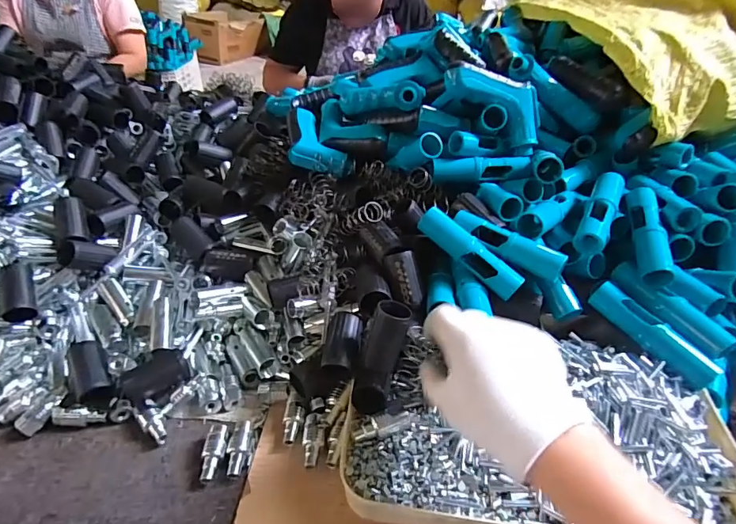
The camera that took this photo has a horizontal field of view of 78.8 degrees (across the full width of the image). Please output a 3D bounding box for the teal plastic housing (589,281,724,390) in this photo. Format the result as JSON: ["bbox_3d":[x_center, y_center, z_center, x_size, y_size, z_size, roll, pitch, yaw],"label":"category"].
[{"bbox_3d":[0.272,0.066,0.428,0.025,0.025,0.119,-25,56,-29],"label":"teal plastic housing"}]

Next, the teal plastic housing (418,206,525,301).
[{"bbox_3d":[0.106,-0.012,0.462,0.120,0.028,0.026,41,50,17],"label":"teal plastic housing"}]

